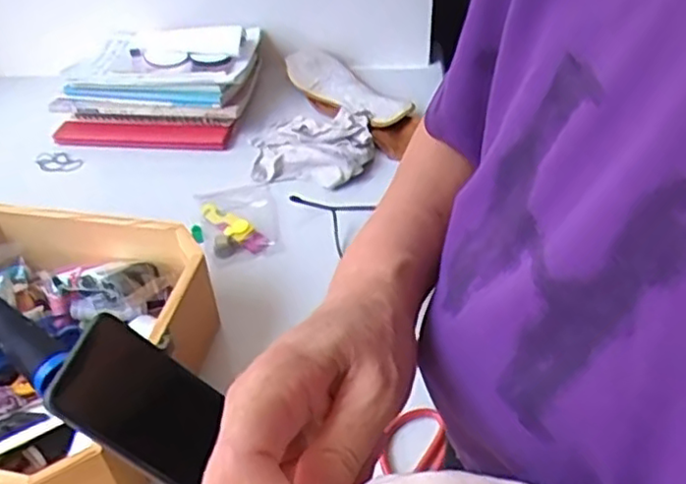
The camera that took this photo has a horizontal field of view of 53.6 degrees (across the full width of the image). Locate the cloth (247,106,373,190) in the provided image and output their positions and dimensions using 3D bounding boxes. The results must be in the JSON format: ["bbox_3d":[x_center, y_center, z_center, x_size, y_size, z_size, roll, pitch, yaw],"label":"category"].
[{"bbox_3d":[-0.036,-0.111,0.785,0.139,0.035,0.133,-4,42,-2],"label":"cloth"}]

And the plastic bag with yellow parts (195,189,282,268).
[{"bbox_3d":[-0.106,-0.023,0.699,0.077,0.018,0.122,-13,43,-12],"label":"plastic bag with yellow parts"}]

